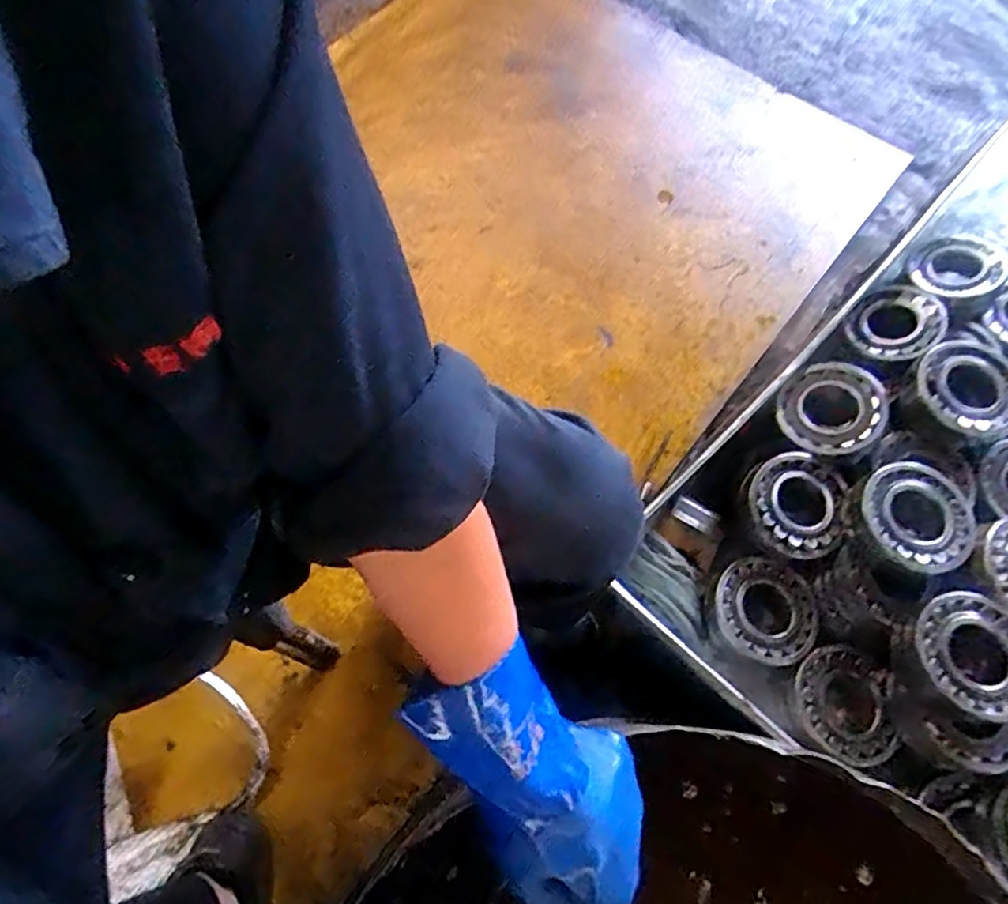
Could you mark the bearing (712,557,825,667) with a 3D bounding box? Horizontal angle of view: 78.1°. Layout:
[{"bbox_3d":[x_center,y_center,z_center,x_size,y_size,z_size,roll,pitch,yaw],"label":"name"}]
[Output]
[{"bbox_3d":[0.283,0.170,0.669,0.111,0.026,0.101,0,69,-1],"label":"bearing"}]

